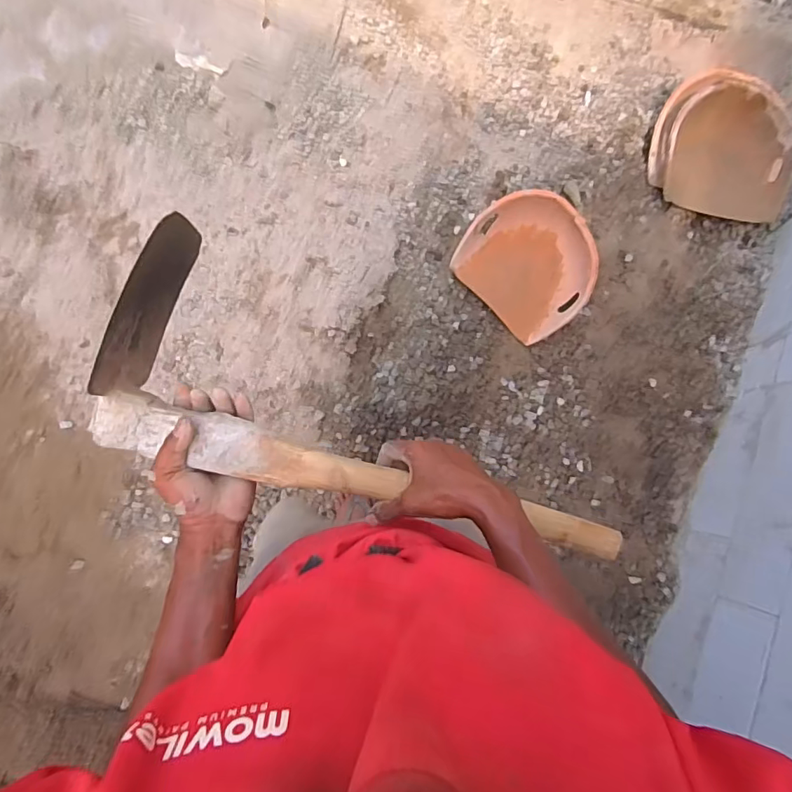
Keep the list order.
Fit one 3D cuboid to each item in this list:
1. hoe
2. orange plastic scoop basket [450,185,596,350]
[{"bbox_3d":[-0.005,0.047,0.552,0.564,0.141,0.220,24,82,-9],"label":"hoe"},{"bbox_3d":[0.404,-0.405,1.543,0.414,0.127,0.355,42,81,2],"label":"orange plastic scoop basket"}]

